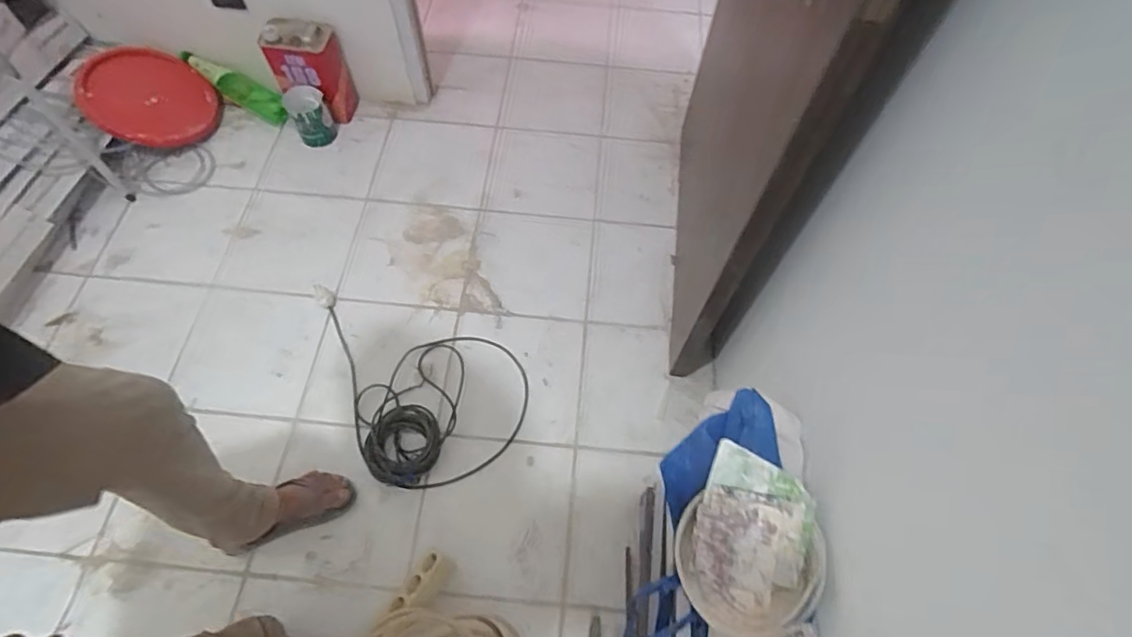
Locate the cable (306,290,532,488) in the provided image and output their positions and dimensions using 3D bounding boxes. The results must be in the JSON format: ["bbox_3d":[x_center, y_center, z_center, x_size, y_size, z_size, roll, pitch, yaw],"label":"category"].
[{"bbox_3d":[-0.382,0.160,1.243,0.572,0.029,0.365,17,62,8],"label":"cable"}]

